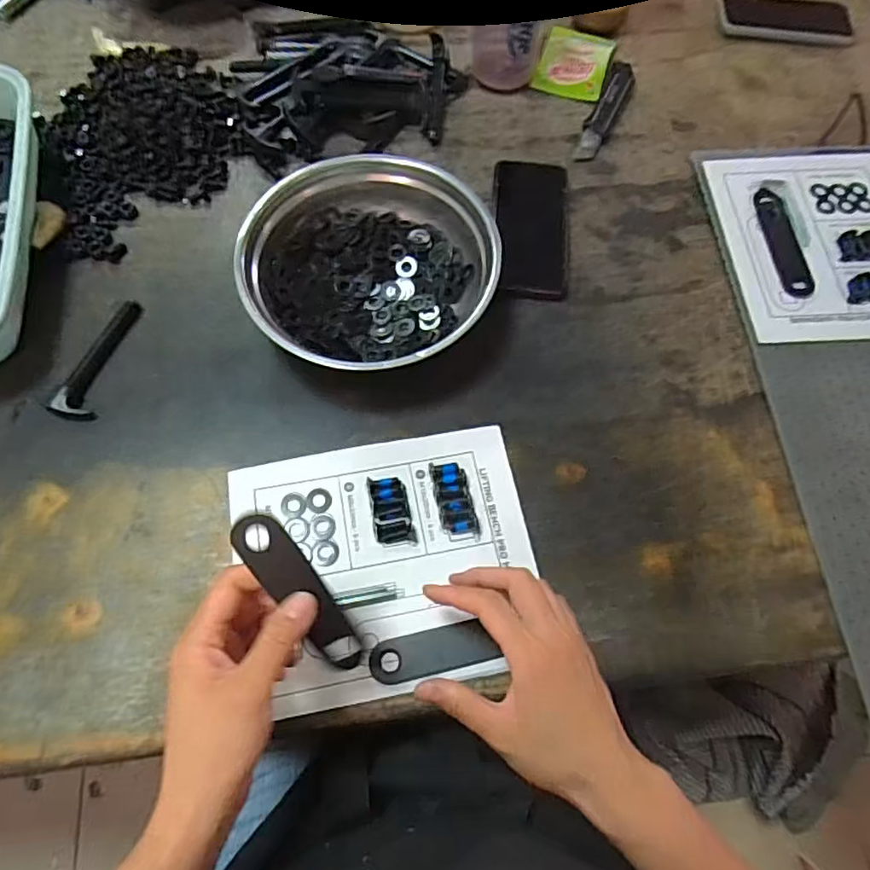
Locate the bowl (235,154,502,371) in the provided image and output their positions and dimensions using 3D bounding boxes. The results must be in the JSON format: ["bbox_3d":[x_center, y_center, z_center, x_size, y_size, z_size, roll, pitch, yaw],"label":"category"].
[{"bbox_3d":[-0.059,-0.150,0.523,0.207,0.078,0.191,1,67,-2],"label":"bowl"}]

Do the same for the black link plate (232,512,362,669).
[{"bbox_3d":[-0.076,0.091,0.340,0.027,0.008,0.112,-34,105,-2],"label":"black link plate"}]

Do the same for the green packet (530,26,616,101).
[{"bbox_3d":[0.165,-0.438,0.694,0.079,0.017,0.106,19,67,6],"label":"green packet"}]

